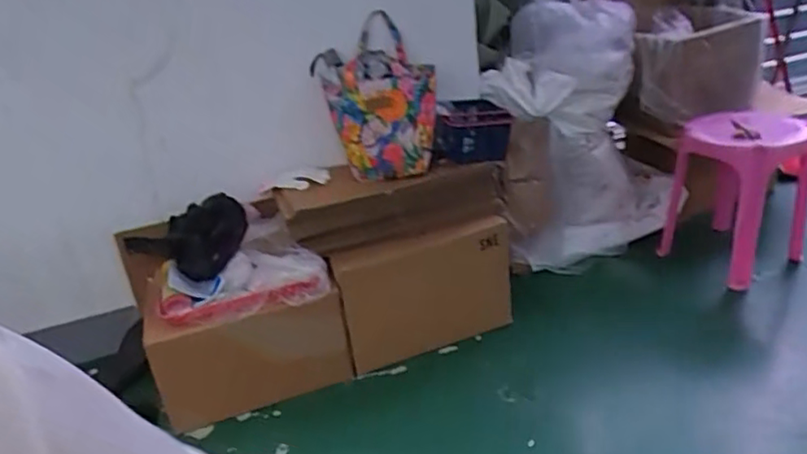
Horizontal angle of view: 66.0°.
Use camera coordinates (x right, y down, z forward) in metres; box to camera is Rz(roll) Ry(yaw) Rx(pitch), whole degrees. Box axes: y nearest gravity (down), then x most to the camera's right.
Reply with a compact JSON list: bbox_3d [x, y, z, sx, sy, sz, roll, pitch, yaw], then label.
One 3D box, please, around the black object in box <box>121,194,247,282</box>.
[{"bbox_3d":[-0.544,0.028,1.556,0.293,0.181,0.093,-1,26,14],"label":"black object in box"}]

